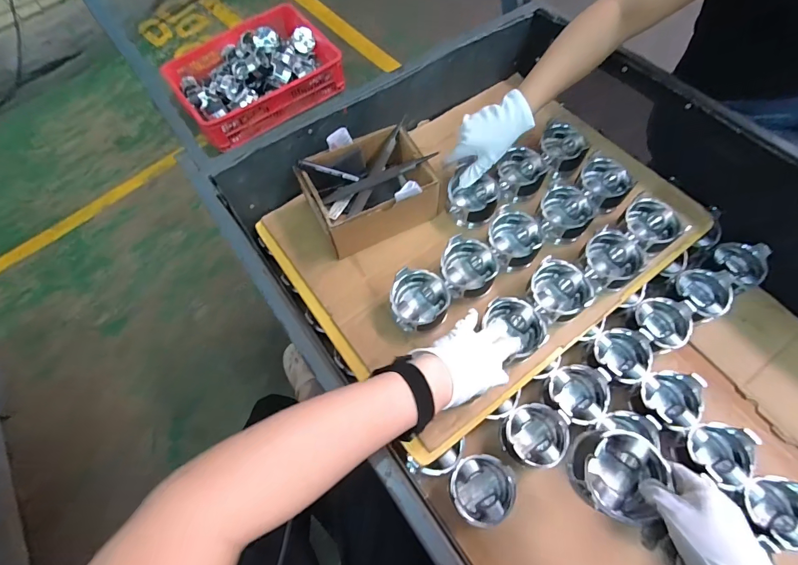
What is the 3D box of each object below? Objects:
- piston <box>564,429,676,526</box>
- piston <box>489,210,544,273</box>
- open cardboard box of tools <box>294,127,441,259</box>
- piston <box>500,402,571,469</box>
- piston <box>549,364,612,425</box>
[{"bbox_3d":[0.232,0.201,0.403,0.084,0.057,0.084,-1,64,1],"label":"piston"},{"bbox_3d":[0.188,-0.066,0.628,0.083,0.073,0.080,-1,64,1],"label":"piston"},{"bbox_3d":[-0.050,-0.156,0.649,0.197,0.109,0.151,-25,66,-10],"label":"open cardboard box of tools"},{"bbox_3d":[0.199,0.227,0.564,0.092,0.062,0.085,-1,64,1],"label":"piston"},{"bbox_3d":[0.274,0.169,0.580,0.080,0.057,0.084,-1,64,1],"label":"piston"}]

